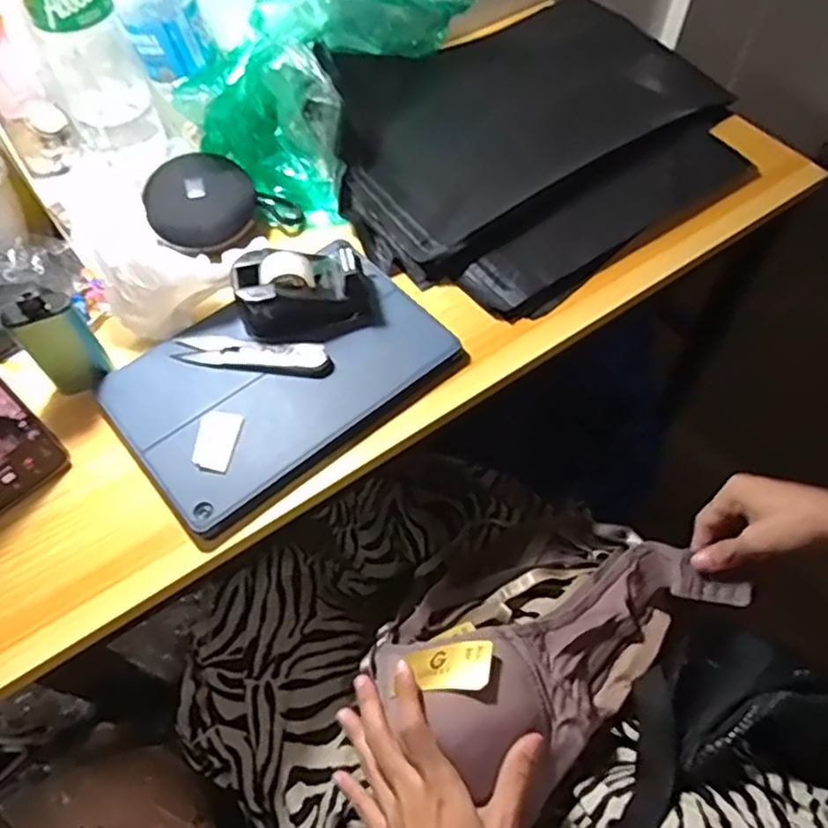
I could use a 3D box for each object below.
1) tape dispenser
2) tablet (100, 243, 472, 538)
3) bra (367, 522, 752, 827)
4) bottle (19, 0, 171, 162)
[{"bbox_3d":[-0.081,-0.093,0.515,0.103,0.043,0.060,-13,59,-8],"label":"tape dispenser"},{"bbox_3d":[-0.100,-0.030,0.514,0.238,0.023,0.150,-35,64,-20],"label":"tablet"},{"bbox_3d":[0.041,0.213,0.467,0.161,0.122,0.410,39,57,21],"label":"bra"},{"bbox_3d":[-0.247,-0.288,0.505,0.067,0.200,0.059,-19,60,-12],"label":"bottle"}]

